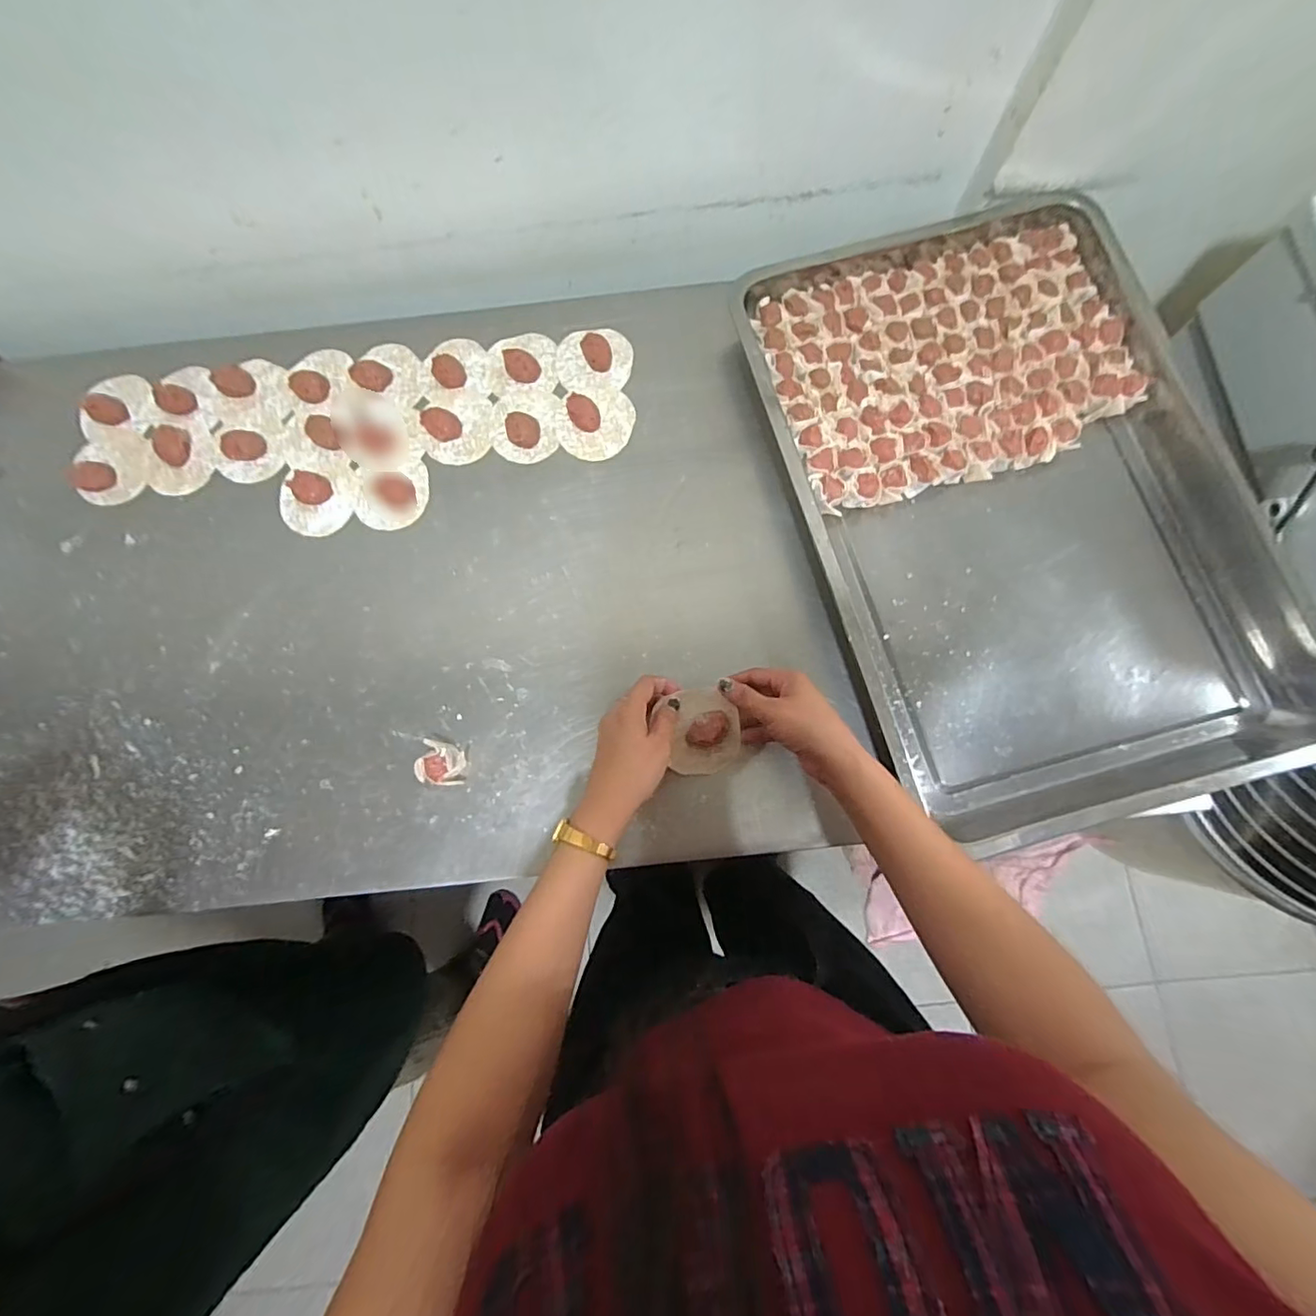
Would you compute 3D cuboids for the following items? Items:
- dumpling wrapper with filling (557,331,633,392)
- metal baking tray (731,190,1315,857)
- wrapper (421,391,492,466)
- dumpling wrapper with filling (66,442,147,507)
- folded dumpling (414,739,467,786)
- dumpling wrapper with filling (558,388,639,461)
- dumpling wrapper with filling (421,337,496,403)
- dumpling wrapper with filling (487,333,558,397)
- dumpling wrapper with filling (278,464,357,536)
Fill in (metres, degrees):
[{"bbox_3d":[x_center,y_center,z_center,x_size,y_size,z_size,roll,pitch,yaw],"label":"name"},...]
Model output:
[{"bbox_3d":[-0.069,-0.326,0.596,0.081,0.020,0.073,-7,78,0],"label":"dumpling wrapper with filling"},{"bbox_3d":[0.338,-0.158,0.539,0.401,0.051,0.607,-15,78,-2],"label":"metal baking tray"},{"bbox_3d":[-0.214,-0.248,0.591,0.072,0.009,0.084,-4,78,1],"label":"wrapper"},{"bbox_3d":[-0.588,-0.197,0.593,0.081,0.011,0.064,39,82,8],"label":"dumpling wrapper with filling"},{"bbox_3d":[-0.197,0.097,0.509,0.037,0.034,0.037,8,79,3],"label":"folded dumpling"},{"bbox_3d":[-0.066,-0.250,0.583,0.081,0.017,0.083,0,78,1],"label":"dumpling wrapper with filling"},{"bbox_3d":[-0.220,-0.315,0.604,0.077,0.014,0.080,0,78,1],"label":"dumpling wrapper with filling"},{"bbox_3d":[-0.147,-0.323,0.602,0.074,0.011,0.074,-3,78,1],"label":"dumpling wrapper with filling"},{"bbox_3d":[-0.357,-0.168,0.575,0.073,0.016,0.083,-16,78,-2],"label":"dumpling wrapper with filling"}]

